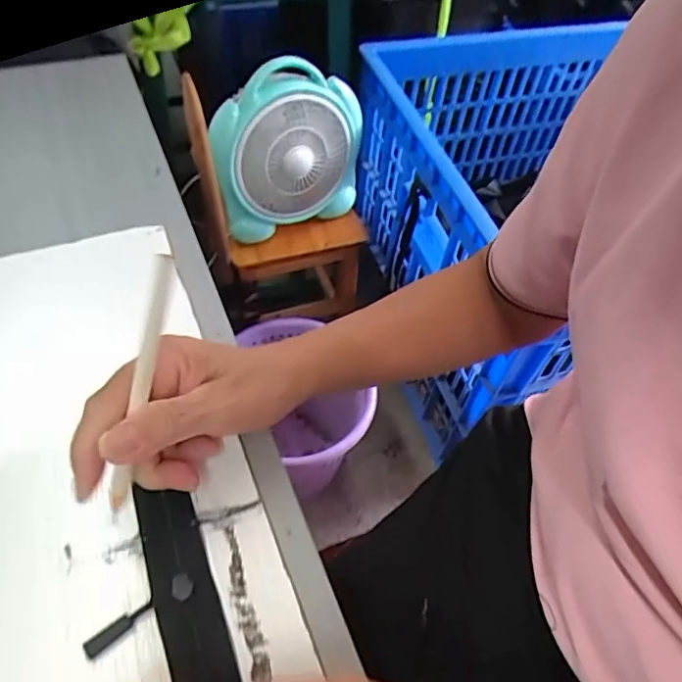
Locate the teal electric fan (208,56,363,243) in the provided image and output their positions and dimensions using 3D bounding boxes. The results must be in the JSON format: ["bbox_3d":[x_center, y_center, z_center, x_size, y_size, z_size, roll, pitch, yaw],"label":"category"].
[{"bbox_3d":[-0.079,-0.284,0.829,0.236,0.219,0.096,-26,60,-23],"label":"teal electric fan"}]

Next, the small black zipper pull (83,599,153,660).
[{"bbox_3d":[-0.111,0.142,0.278,0.036,0.004,0.009,-35,63,-27],"label":"small black zipper pull"}]

